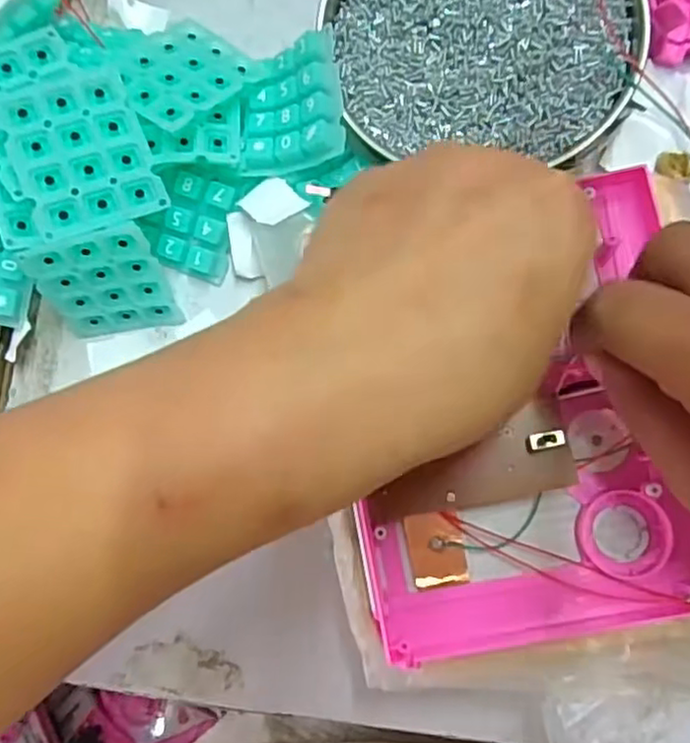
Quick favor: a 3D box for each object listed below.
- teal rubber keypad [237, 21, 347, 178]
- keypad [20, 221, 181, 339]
[{"bbox_3d":[-0.024,-0.114,0.284,0.046,0.010,0.053,-10,82,21],"label":"teal rubber keypad"},{"bbox_3d":[-0.101,-0.035,0.284,0.047,0.058,0.005,-13,56,-3],"label":"keypad"}]

